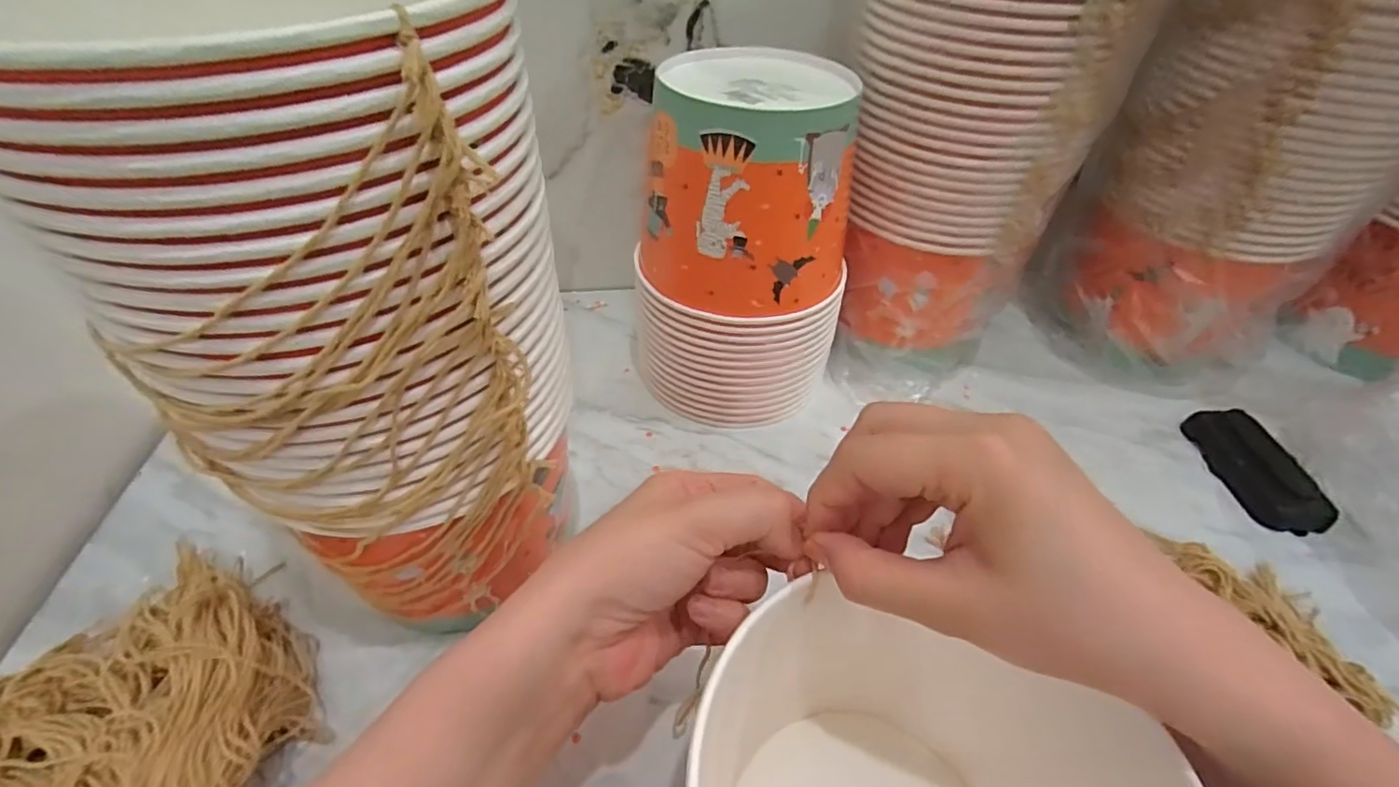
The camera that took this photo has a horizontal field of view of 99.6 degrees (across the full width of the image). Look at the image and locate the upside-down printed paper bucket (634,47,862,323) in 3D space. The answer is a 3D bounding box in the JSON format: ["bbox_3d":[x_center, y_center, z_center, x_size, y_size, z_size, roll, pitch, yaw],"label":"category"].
[{"bbox_3d":[0.034,-0.136,0.398,0.130,0.132,0.107,-26,50,-25],"label":"upside-down printed paper bucket"}]

